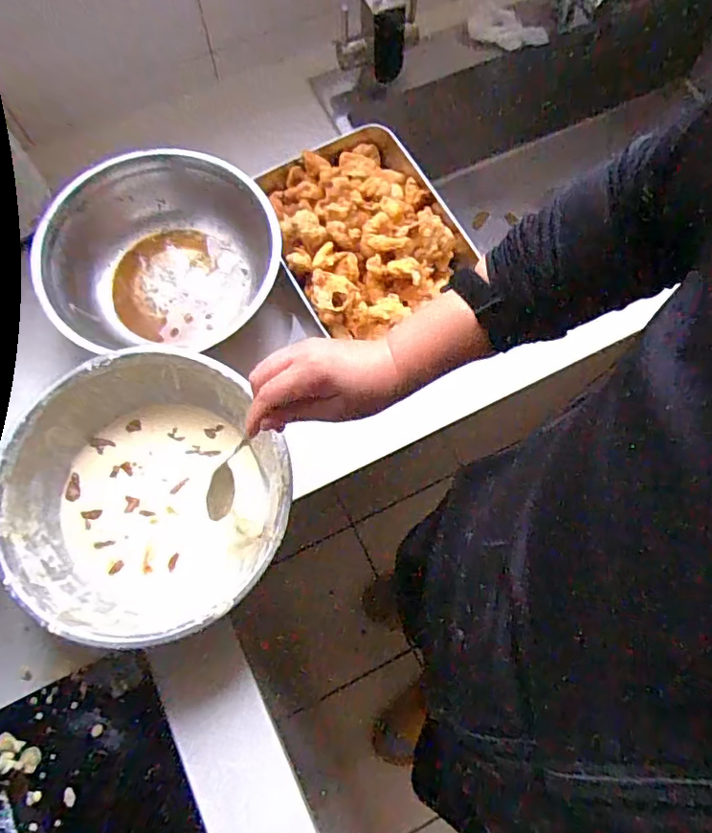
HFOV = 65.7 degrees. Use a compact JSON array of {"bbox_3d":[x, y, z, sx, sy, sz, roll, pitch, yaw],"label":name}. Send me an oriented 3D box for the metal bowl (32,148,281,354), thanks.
[{"bbox_3d":[-0.207,-0.167,0.600,0.249,0.081,0.207,-15,74,-6],"label":"metal bowl"}]

